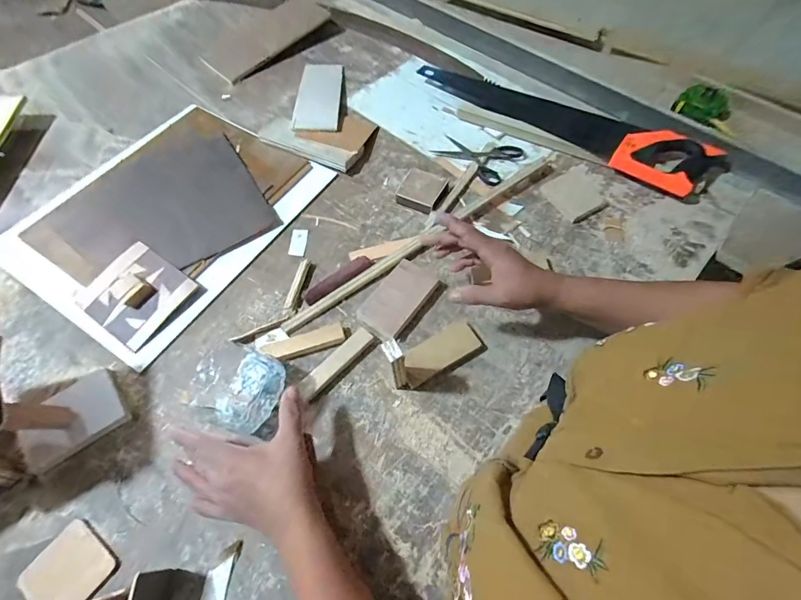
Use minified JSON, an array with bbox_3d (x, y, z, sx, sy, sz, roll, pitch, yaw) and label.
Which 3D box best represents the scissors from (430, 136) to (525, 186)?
[{"bbox_3d":[0.127,-0.247,0.654,0.135,0.019,0.108,31,66,16],"label":"scissors"}]

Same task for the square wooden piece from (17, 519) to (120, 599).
[{"bbox_3d":[-0.322,0.265,0.374,0.074,0.011,0.069,31,66,16],"label":"square wooden piece"}]

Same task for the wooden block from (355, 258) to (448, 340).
[{"bbox_3d":[0.001,0.000,0.515,0.067,0.019,0.115,32,66,17],"label":"wooden block"}]

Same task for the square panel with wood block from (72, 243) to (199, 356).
[{"bbox_3d":[-0.351,-0.011,0.512,0.120,0.032,0.111,30,66,16],"label":"square panel with wood block"}]

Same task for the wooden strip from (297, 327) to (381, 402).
[{"bbox_3d":[-0.076,0.078,0.473,0.026,0.020,0.110,40,69,20],"label":"wooden strip"}]

